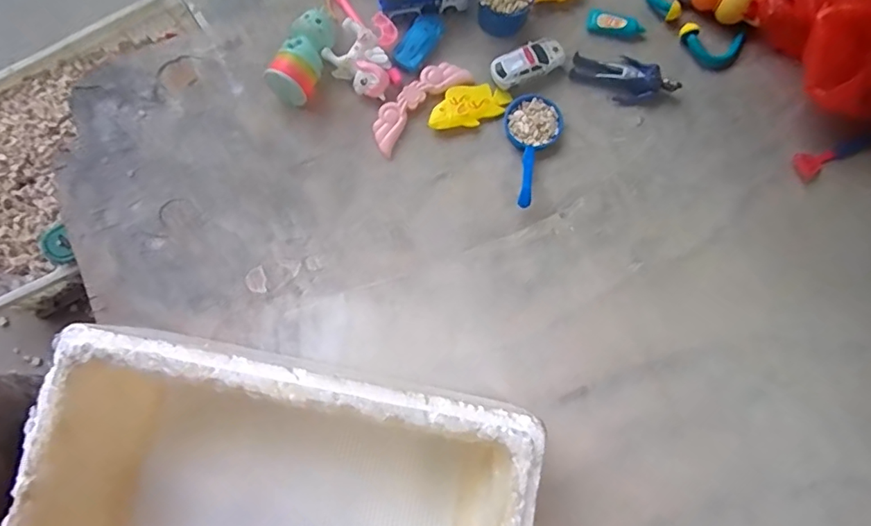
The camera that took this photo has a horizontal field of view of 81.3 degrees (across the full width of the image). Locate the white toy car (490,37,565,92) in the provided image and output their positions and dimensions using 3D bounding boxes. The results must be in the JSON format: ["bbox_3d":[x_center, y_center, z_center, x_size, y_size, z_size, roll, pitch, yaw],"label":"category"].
[{"bbox_3d":[0.109,-0.236,0.602,0.086,0.027,0.039,-19,80,-2],"label":"white toy car"}]

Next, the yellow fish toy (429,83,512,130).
[{"bbox_3d":[0.041,-0.188,0.605,0.100,0.014,0.050,-10,80,-1],"label":"yellow fish toy"}]

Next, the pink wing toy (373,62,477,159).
[{"bbox_3d":[-0.022,-0.192,0.608,0.140,0.014,0.045,-44,82,-6],"label":"pink wing toy"}]

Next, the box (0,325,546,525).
[{"bbox_3d":[-0.143,0.244,0.451,0.411,0.141,0.299,11,80,3],"label":"box"}]

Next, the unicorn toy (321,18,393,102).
[{"bbox_3d":[-0.086,-0.238,0.604,0.081,0.044,0.058,40,83,8],"label":"unicorn toy"}]

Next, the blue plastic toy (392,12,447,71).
[{"bbox_3d":[-0.018,-0.270,0.614,0.037,0.020,0.080,29,82,6],"label":"blue plastic toy"}]

